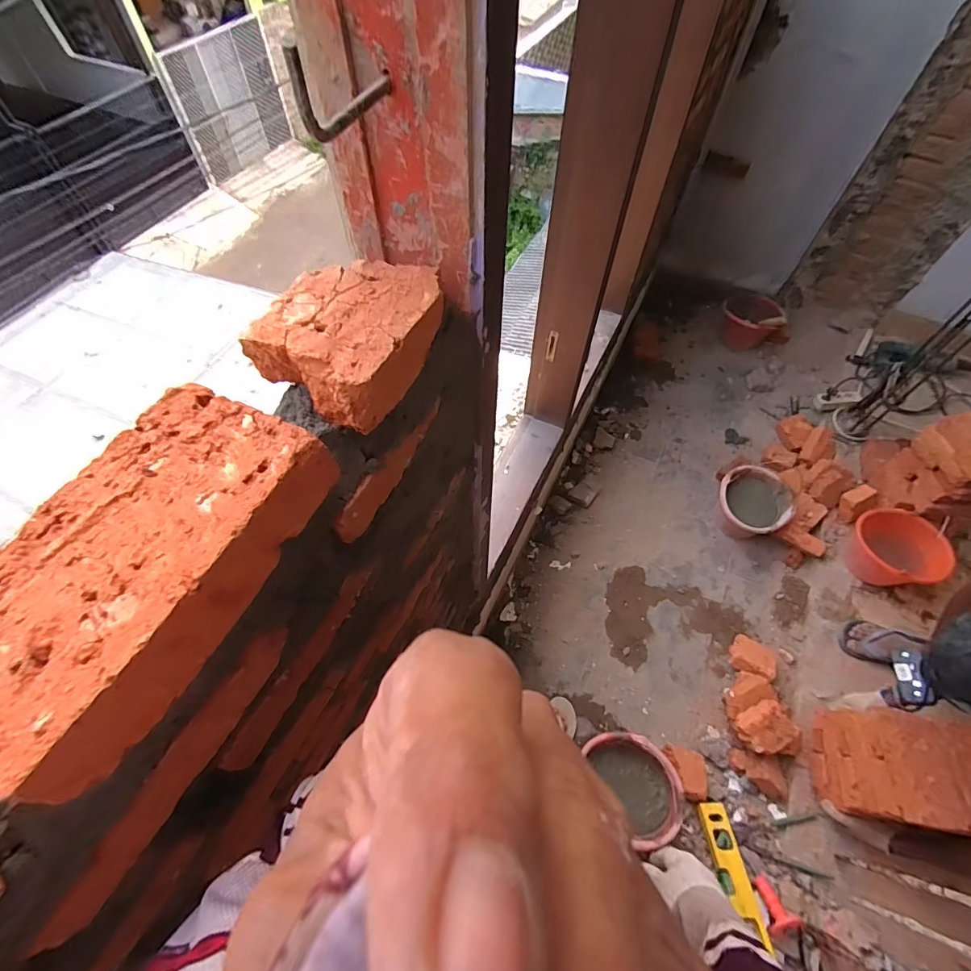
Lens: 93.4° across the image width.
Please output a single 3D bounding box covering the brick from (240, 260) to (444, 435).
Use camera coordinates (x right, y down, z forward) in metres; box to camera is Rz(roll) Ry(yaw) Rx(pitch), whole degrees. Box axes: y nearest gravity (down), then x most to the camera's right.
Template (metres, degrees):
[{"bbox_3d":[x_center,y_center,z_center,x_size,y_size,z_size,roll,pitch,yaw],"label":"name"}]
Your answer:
[{"bbox_3d":[-0.097,-0.113,0.334,0.101,0.044,0.128,25,62,13],"label":"brick"}]

